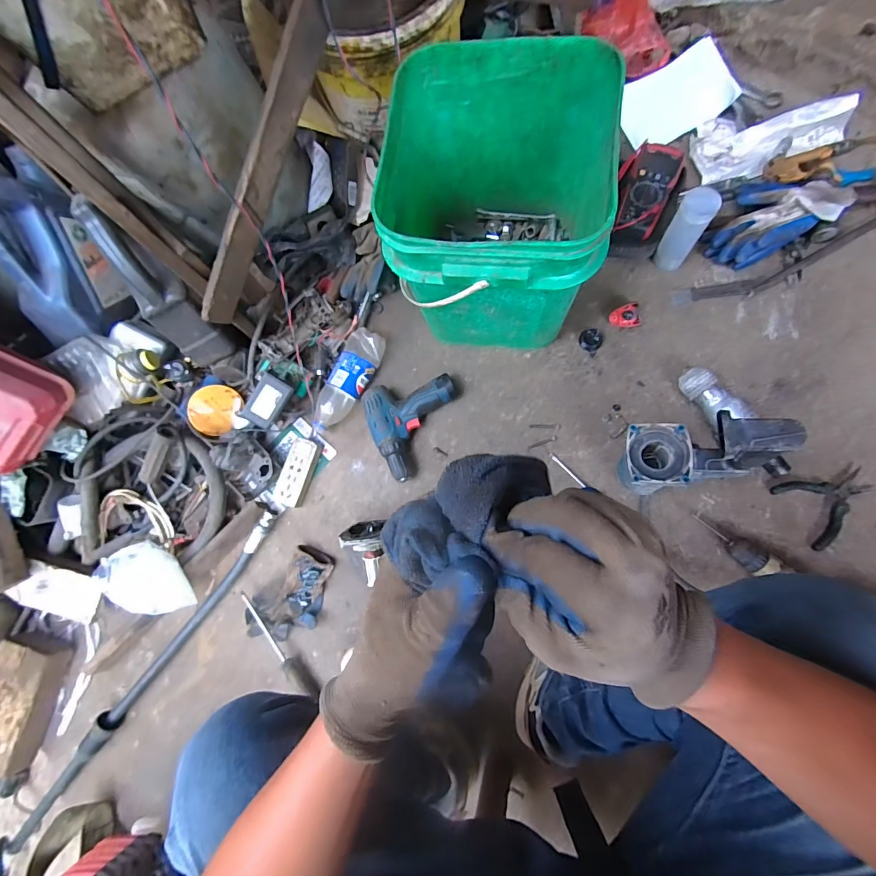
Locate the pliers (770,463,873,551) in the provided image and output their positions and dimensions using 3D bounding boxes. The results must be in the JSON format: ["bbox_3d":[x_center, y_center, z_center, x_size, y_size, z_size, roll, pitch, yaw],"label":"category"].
[{"bbox_3d":[0.644,0.097,0.689,0.138,0.013,0.117,-32,75,-1],"label":"pliers"}]

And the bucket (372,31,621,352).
[{"bbox_3d":[0.095,-0.342,0.673,0.295,0.296,0.315,5,78,9],"label":"bucket"}]

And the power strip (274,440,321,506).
[{"bbox_3d":[-0.274,0.068,0.817,0.056,0.024,0.134,21,80,12],"label":"power strip"}]

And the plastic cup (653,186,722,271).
[{"bbox_3d":[0.432,-0.363,0.741,0.050,0.166,0.055,-2,77,7],"label":"plastic cup"}]

